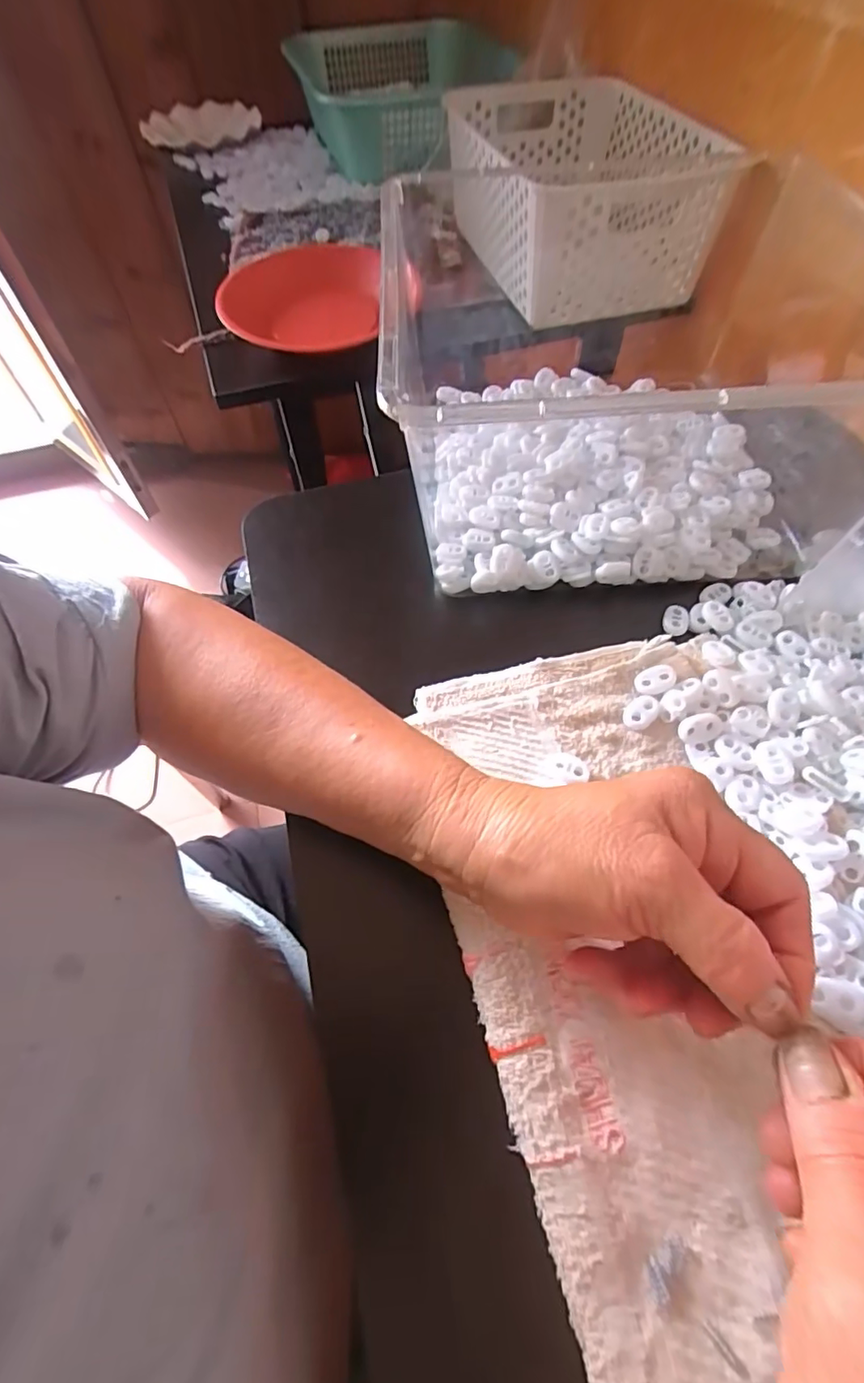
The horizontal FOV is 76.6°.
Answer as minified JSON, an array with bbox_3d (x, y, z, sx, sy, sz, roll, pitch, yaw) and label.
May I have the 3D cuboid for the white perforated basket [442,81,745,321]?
[{"bbox_3d":[0.152,-0.537,0.590,0.230,0.110,0.317,-11,59,-5],"label":"white perforated basket"}]

